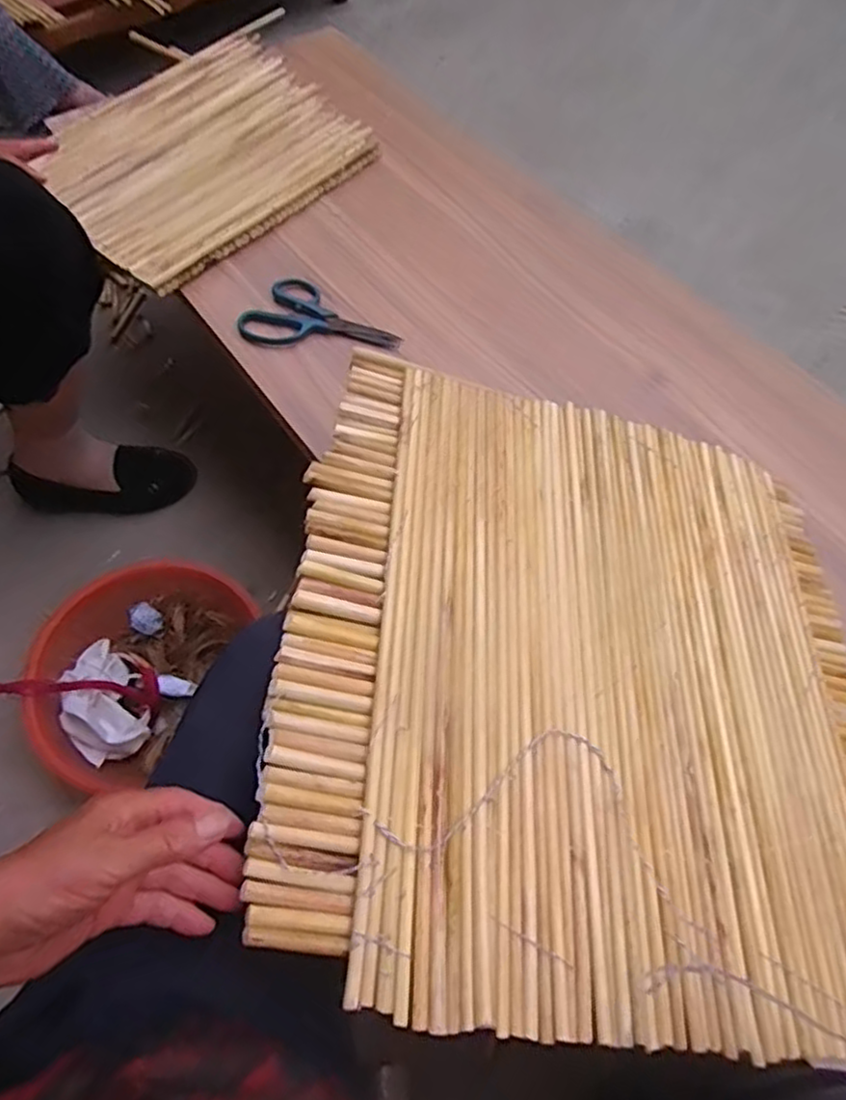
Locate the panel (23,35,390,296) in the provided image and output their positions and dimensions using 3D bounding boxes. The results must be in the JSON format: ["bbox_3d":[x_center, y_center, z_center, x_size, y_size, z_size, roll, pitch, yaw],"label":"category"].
[{"bbox_3d":[-0.295,-0.534,0.925,0.396,0.020,0.354,-39,73,-19],"label":"panel"}]

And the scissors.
[{"bbox_3d":[-0.117,-0.268,0.796,0.186,0.020,0.098,8,59,1],"label":"scissors"}]

